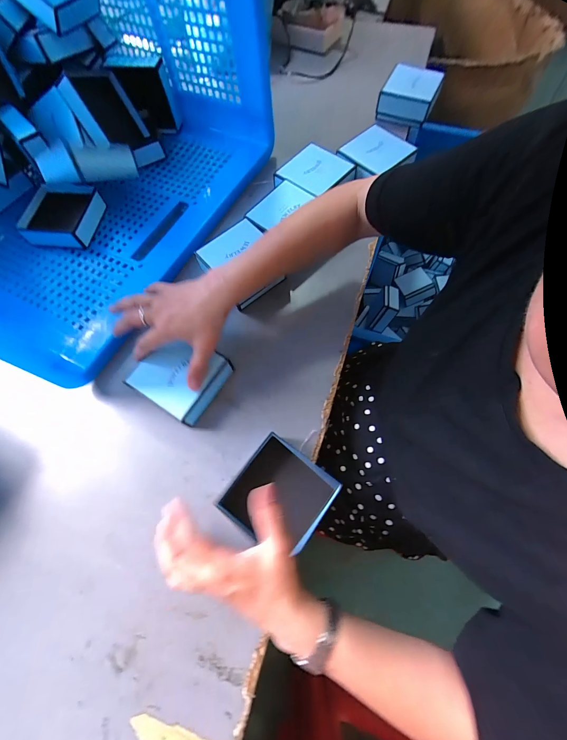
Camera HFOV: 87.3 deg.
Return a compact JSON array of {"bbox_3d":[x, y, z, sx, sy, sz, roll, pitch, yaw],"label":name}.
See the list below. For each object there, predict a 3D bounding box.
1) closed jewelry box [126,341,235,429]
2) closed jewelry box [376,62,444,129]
[{"bbox_3d":[-0.134,0.005,0.386,0.106,0.025,0.094,31,71,10],"label":"closed jewelry box"},{"bbox_3d":[0.247,-0.549,0.587,0.107,0.056,0.108,22,70,6],"label":"closed jewelry box"}]

